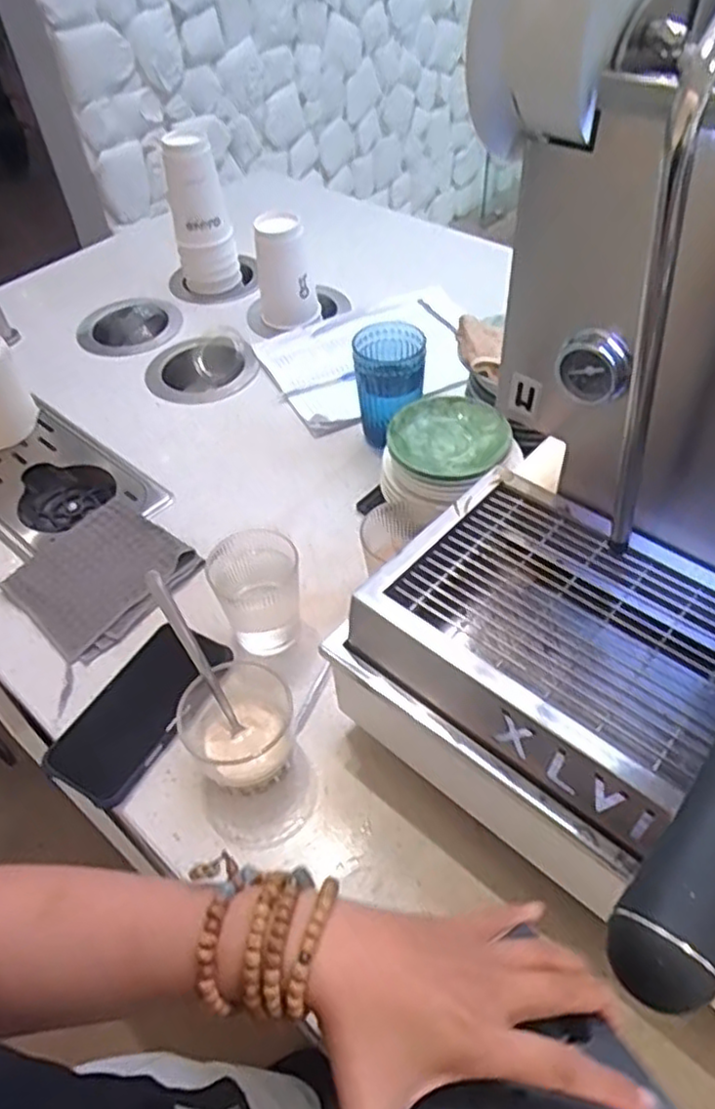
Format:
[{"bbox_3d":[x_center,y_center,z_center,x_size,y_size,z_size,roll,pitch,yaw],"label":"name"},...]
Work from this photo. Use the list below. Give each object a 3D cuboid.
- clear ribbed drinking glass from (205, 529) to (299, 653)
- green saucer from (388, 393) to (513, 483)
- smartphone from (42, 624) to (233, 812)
[{"bbox_3d":[-0.087,0.036,0.631,0.076,0.095,0.069,-23,51,-15],"label":"clear ribbed drinking glass"},{"bbox_3d":[0.088,-0.117,0.691,0.109,0.019,0.113,-2,49,3],"label":"green saucer"},{"bbox_3d":[-0.186,0.132,0.604,0.090,0.020,0.163,13,51,33],"label":"smartphone"}]

